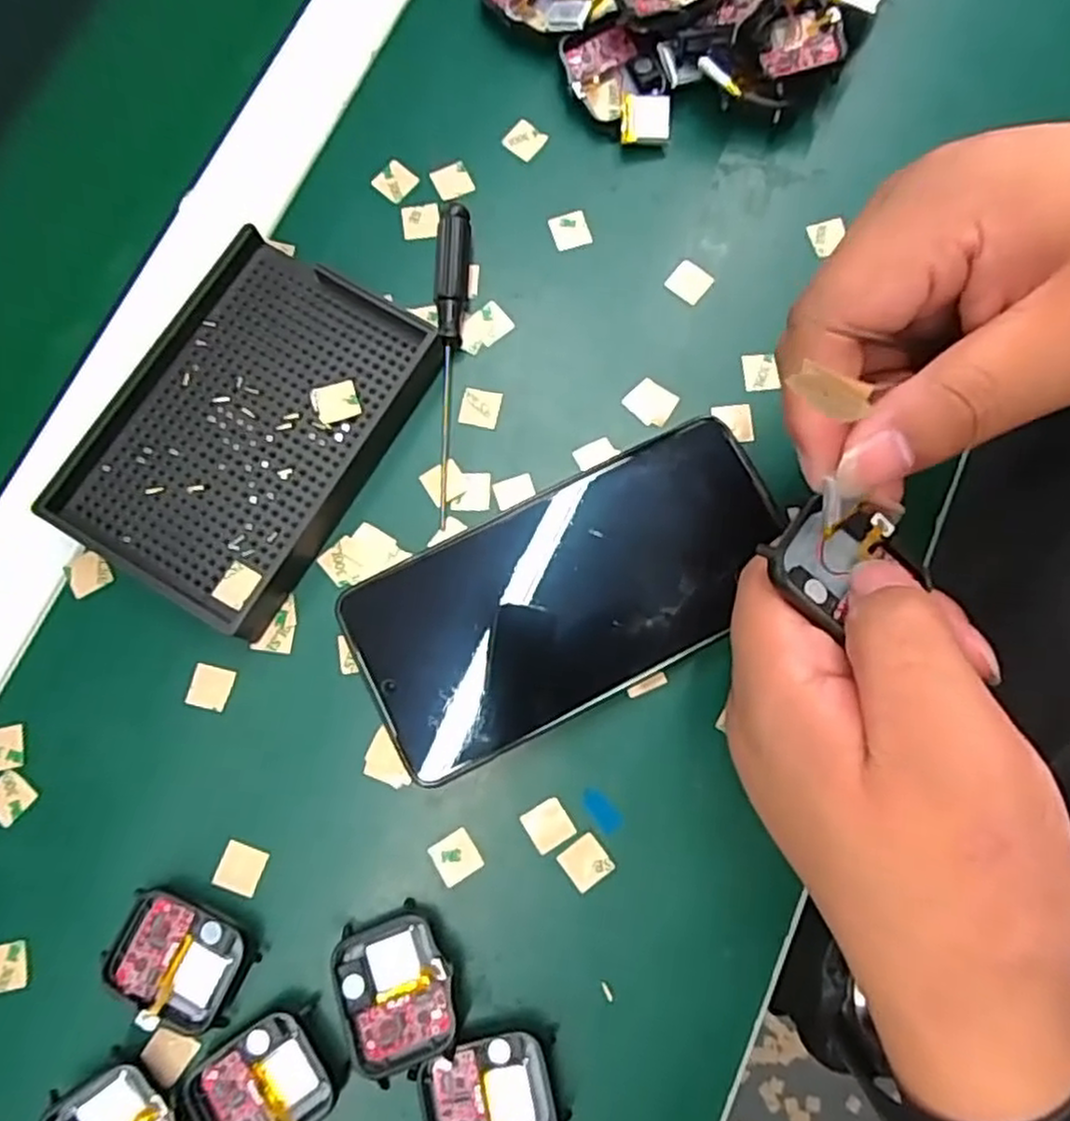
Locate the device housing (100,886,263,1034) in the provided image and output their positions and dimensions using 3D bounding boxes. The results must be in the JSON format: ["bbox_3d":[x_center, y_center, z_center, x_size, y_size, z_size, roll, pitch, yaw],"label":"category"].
[{"bbox_3d":[-0.121,0.136,0.249,0.046,0.008,0.037,25,79,6],"label":"device housing"}]

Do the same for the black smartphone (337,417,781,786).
[{"bbox_3d":[0.014,0.012,0.272,0.159,0.015,0.076,-25,79,-5],"label":"black smartphone"}]

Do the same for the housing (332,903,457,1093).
[{"bbox_3d":[-0.046,0.144,0.246,0.037,0.013,0.045,-20,78,-4],"label":"housing"}]

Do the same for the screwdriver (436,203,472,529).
[{"bbox_3d":[-0.035,-0.080,0.290,0.013,0.016,0.127,3,78,1],"label":"screwdriver"}]

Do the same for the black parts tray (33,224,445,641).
[{"bbox_3d":[-0.111,-0.051,0.282,0.097,0.023,0.133,30,80,7],"label":"black parts tray"}]

